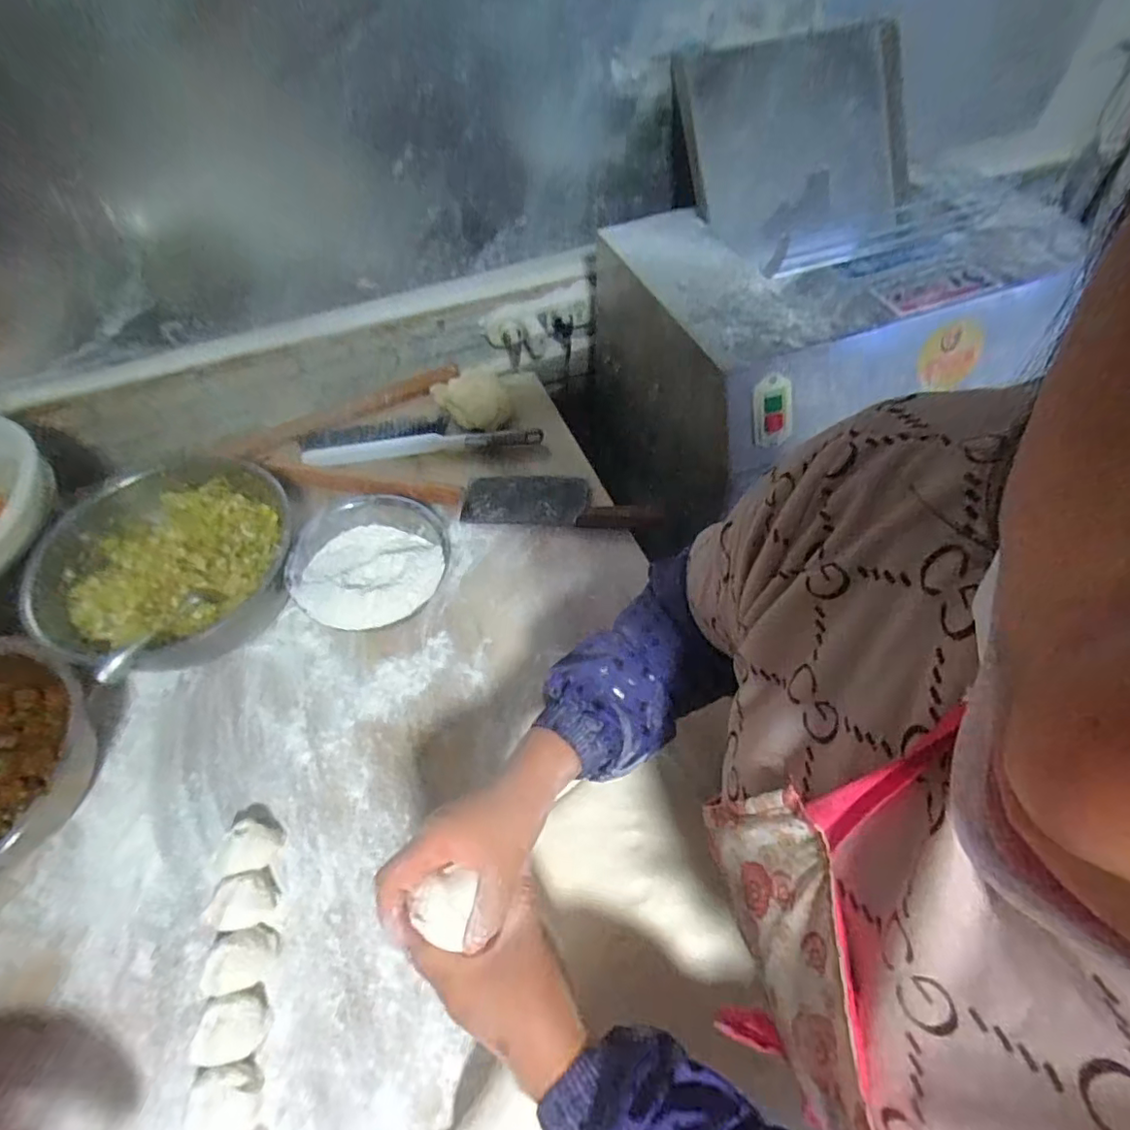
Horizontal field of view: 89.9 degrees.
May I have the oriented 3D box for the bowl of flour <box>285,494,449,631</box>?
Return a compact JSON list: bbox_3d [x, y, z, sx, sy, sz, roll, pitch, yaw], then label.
[{"bbox_3d":[-0.231,0.006,0.683,0.177,0.090,0.176,-1,58,2],"label":"bowl of flour"}]

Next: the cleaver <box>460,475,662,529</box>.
[{"bbox_3d":[-0.008,-0.094,0.793,0.269,0.020,0.084,2,58,4],"label":"cleaver"}]

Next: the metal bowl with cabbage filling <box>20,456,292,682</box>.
[{"bbox_3d":[-0.468,-0.005,0.693,0.268,0.114,0.252,-1,58,2],"label":"metal bowl with cabbage filling"}]

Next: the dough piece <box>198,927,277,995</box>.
[{"bbox_3d":[-0.286,0.348,0.499,0.045,0.042,0.043,-1,58,2],"label":"dough piece"}]

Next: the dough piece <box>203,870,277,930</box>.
[{"bbox_3d":[-0.302,0.310,0.521,0.059,0.040,0.043,-17,58,-8],"label":"dough piece"}]

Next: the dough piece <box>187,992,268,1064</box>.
[{"bbox_3d":[-0.278,0.388,0.475,0.052,0.032,0.048,-5,58,0],"label":"dough piece"}]

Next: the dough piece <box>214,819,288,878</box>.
[{"bbox_3d":[-0.303,0.272,0.542,0.042,0.044,0.046,-1,58,2],"label":"dough piece"}]

